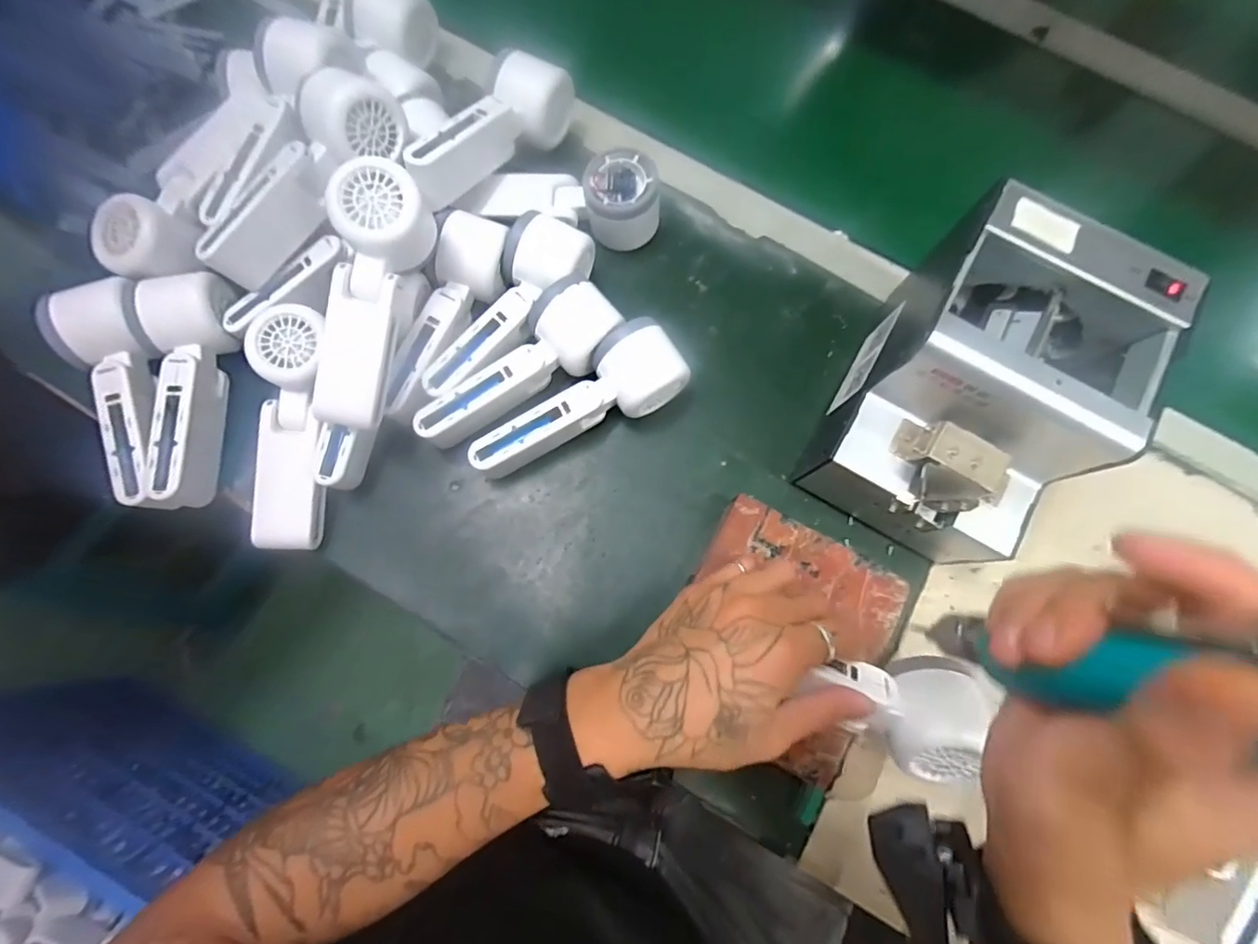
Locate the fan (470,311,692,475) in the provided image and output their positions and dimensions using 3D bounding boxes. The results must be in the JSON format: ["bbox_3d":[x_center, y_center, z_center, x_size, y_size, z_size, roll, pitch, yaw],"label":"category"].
[{"bbox_3d":[-0.037,-0.047,0.399,0.163,0.048,0.056,-33,79,-8],"label":"fan"}]

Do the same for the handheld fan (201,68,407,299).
[{"bbox_3d":[-0.227,-0.203,0.375,0.057,0.047,0.164,41,92,9],"label":"handheld fan"}]

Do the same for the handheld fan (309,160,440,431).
[{"bbox_3d":[-0.167,-0.113,0.359,0.049,0.053,0.164,18,102,4],"label":"handheld fan"}]

